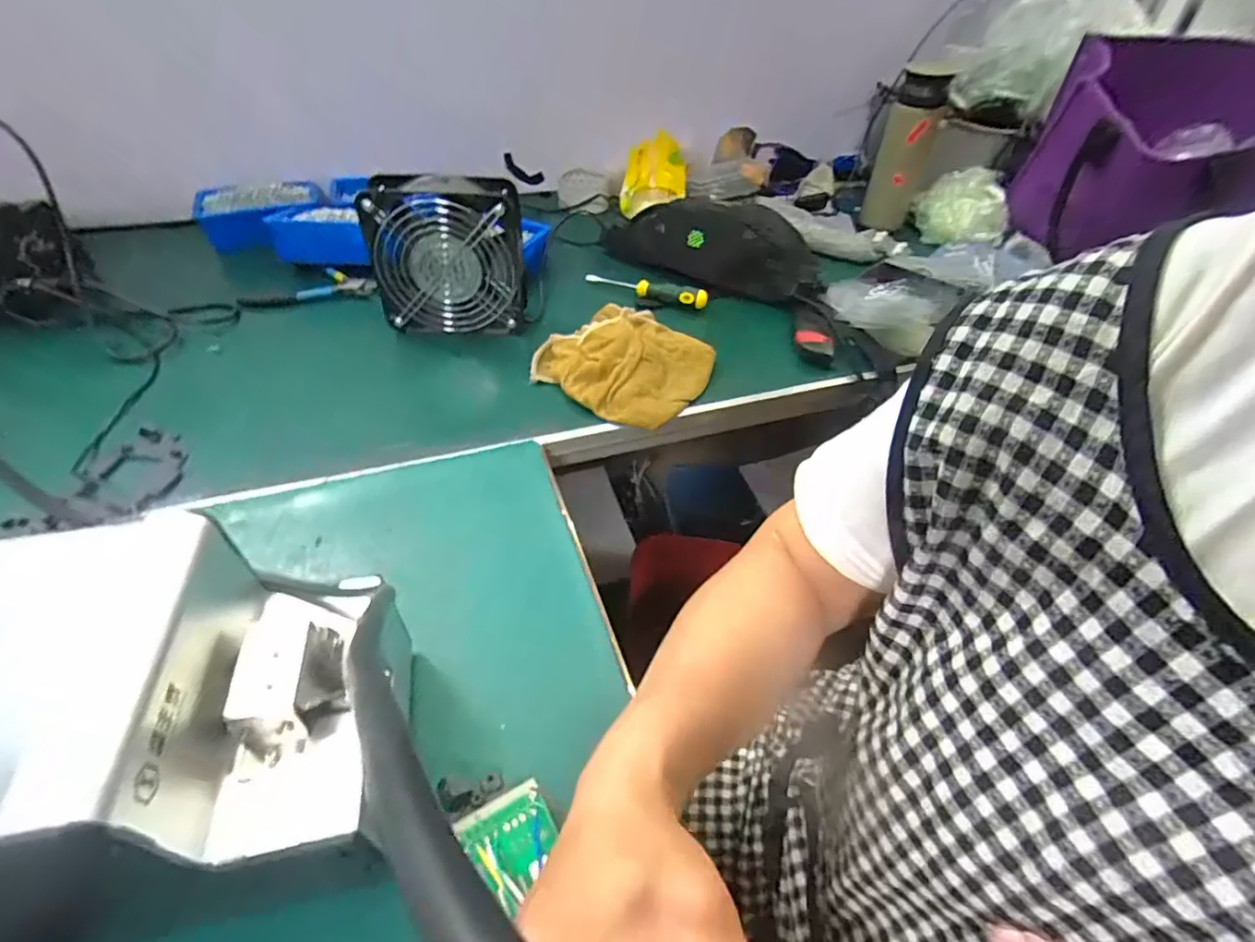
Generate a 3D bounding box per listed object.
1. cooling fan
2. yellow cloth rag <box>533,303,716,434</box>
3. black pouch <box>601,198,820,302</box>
[{"bbox_3d":[-0.187,-0.223,0.592,0.150,0.141,0.067,0,45,-4],"label":"cooling fan"},{"bbox_3d":[0.002,-0.126,0.579,0.166,0.039,0.175,25,48,20],"label":"yellow cloth rag"},{"bbox_3d":[0.101,-0.305,0.732,0.293,0.086,0.078,27,49,22],"label":"black pouch"}]

